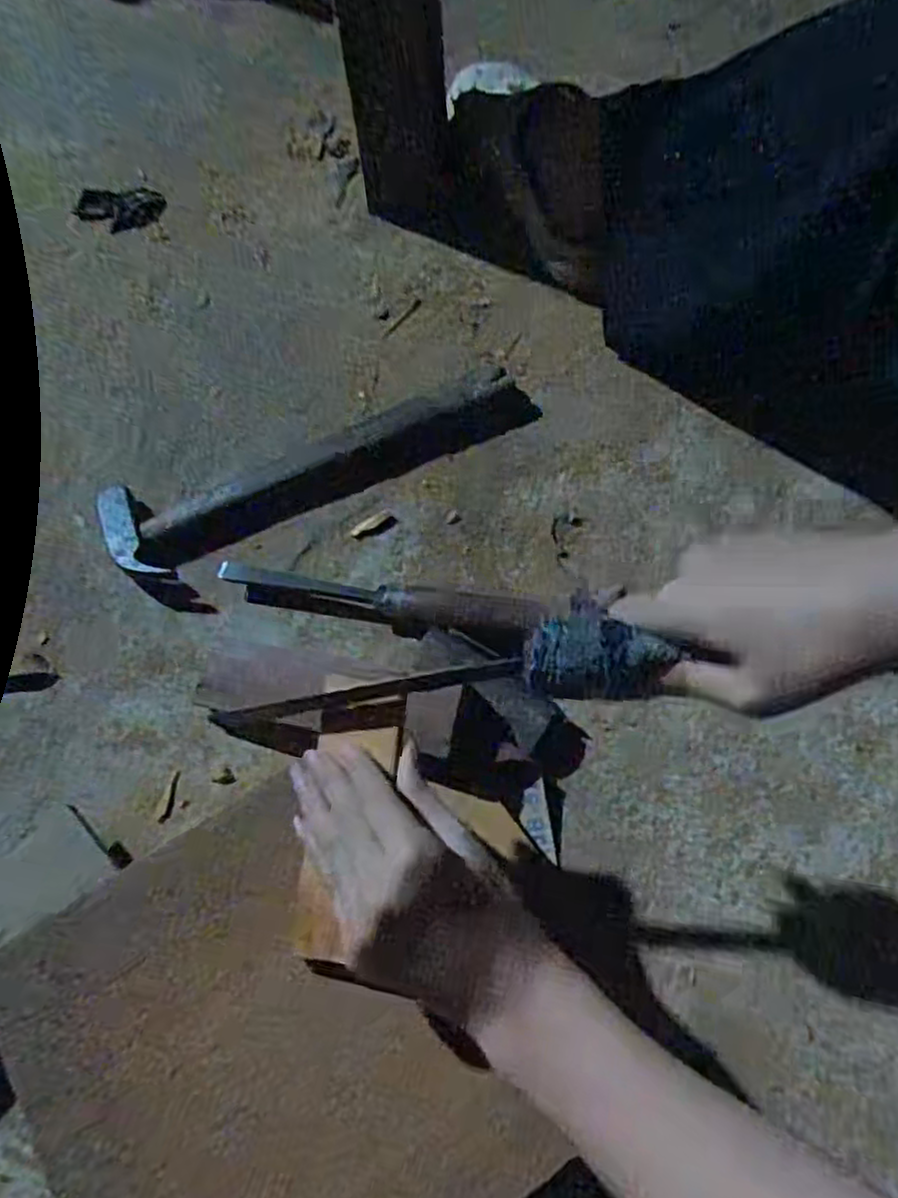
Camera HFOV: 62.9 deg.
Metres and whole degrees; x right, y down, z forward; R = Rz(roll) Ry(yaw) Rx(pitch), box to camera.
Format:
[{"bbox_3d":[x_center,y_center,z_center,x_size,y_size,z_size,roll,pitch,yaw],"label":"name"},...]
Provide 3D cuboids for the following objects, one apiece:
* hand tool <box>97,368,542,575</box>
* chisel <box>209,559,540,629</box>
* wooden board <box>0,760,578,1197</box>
[{"bbox_3d":[-0.100,-0.107,0.579,0.337,0.023,0.070,-24,68,-7],"label":"hand tool"},{"bbox_3d":[-0.050,-0.002,0.529,0.234,0.020,0.029,6,67,5],"label":"chisel"},{"bbox_3d":[-0.096,0.212,0.343,0.176,0.016,0.222,-31,65,-17],"label":"wooden board"}]

